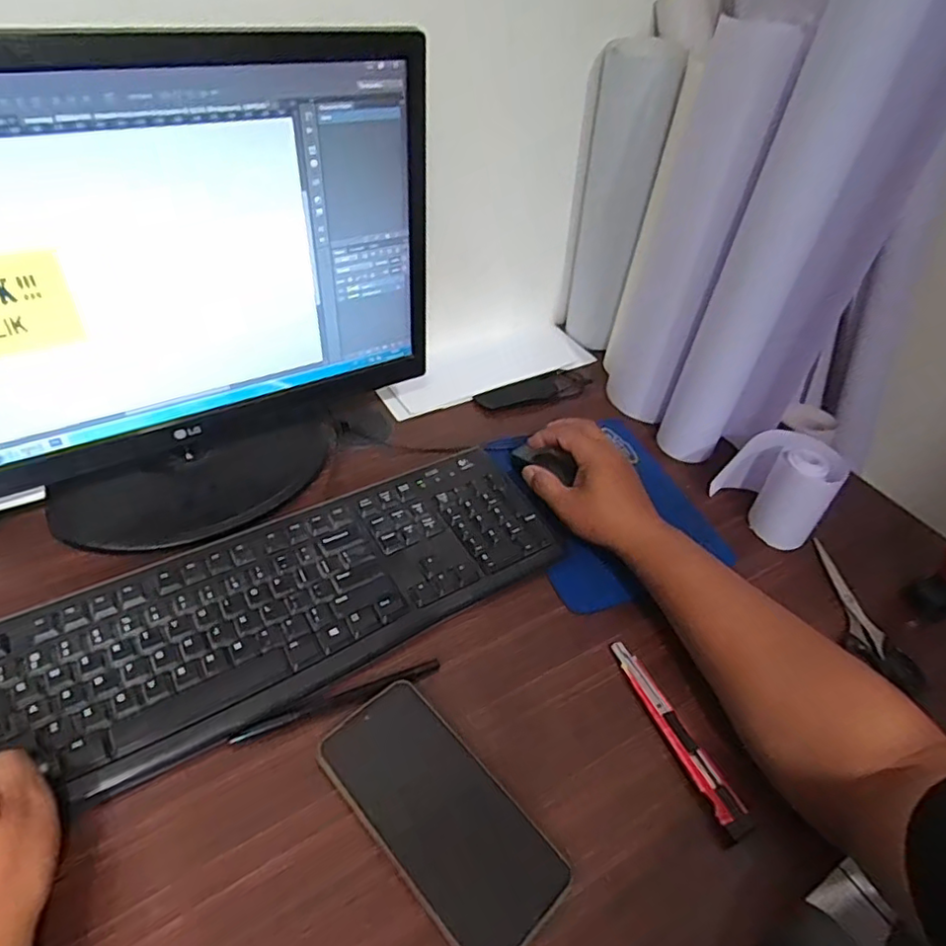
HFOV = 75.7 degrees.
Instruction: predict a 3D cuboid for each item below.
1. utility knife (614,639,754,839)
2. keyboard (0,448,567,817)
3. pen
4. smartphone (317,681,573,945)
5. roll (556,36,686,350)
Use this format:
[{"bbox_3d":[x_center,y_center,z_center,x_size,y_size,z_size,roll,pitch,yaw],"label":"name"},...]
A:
[{"bbox_3d":[0.144,0.181,0.432,0.019,0.012,0.144,-14,50,-18],"label":"utility knife"},{"bbox_3d":[-0.135,0.095,0.474,0.424,0.015,0.152,-20,52,-25],"label":"keyboard"},{"bbox_3d":[-0.092,0.158,0.427,0.145,0.007,0.010,-15,50,-19],"label":"pen"},{"bbox_3d":[-0.021,0.208,0.377,0.075,0.008,0.162,-32,57,-30],"label":"smartphone"},{"bbox_3d":[0.145,-0.292,0.683,0.081,0.310,0.062,9,47,3],"label":"roll"}]

